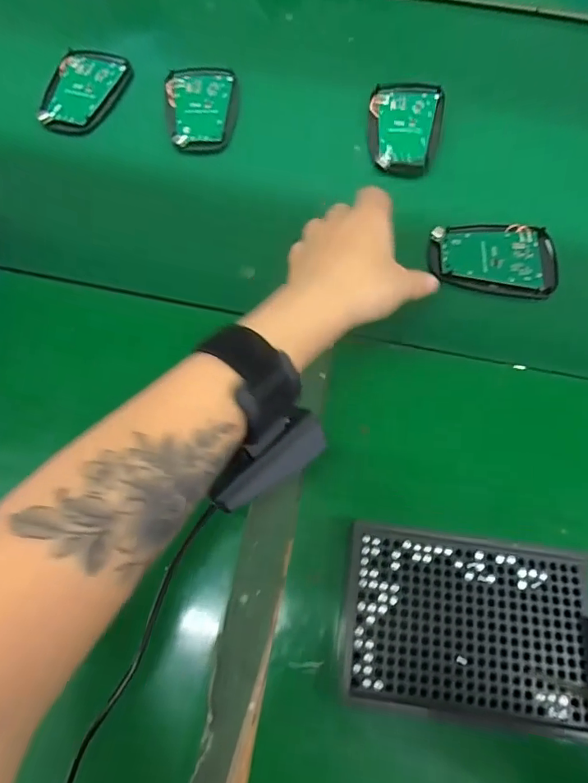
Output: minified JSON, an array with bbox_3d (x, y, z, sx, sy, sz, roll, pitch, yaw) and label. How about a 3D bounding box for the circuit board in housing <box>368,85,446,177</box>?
[{"bbox_3d":[0.098,-0.231,0.414,0.063,0.017,0.092,7,69,1],"label":"circuit board in housing"}]

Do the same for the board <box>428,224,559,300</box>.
[{"bbox_3d":[0.156,-0.106,0.372,0.096,0.011,0.060,9,69,2],"label":"board"}]

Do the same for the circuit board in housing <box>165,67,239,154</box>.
[{"bbox_3d":[-0.082,-0.254,0.423,0.062,0.015,0.093,-5,69,-3],"label":"circuit board in housing"}]

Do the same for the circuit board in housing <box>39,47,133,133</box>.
[{"bbox_3d":[-0.190,-0.274,0.428,0.065,0.010,0.097,11,69,3],"label":"circuit board in housing"}]

